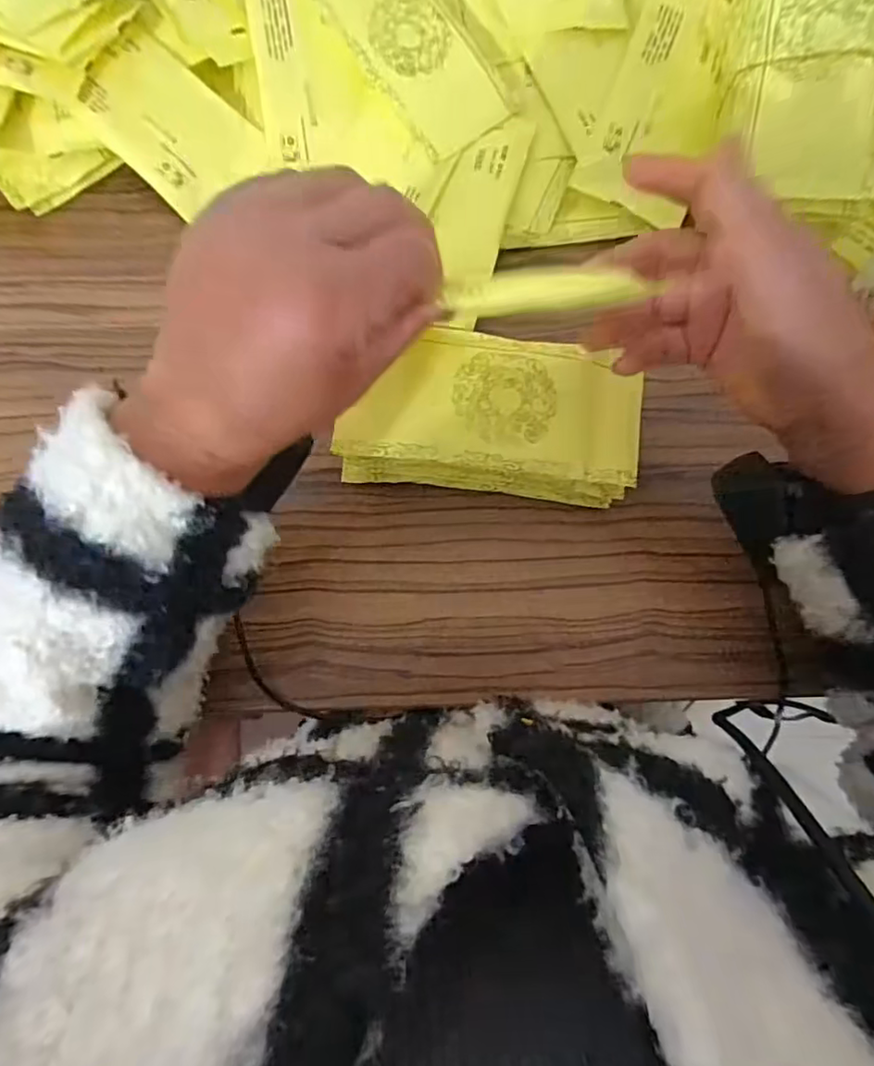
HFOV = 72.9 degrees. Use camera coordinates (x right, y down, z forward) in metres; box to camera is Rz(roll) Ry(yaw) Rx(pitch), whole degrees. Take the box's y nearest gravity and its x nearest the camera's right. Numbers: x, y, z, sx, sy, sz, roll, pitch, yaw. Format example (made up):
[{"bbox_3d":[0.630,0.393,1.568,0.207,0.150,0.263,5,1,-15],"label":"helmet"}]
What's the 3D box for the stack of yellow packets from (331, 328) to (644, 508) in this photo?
[{"bbox_3d":[0.033,-0.072,0.363,0.173,0.050,0.085,6,78,-1],"label":"stack of yellow packets"}]

